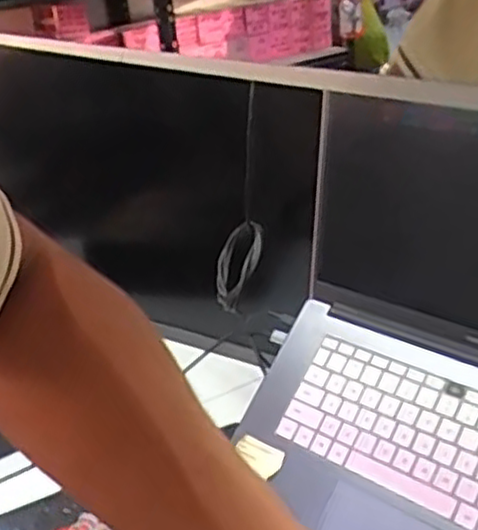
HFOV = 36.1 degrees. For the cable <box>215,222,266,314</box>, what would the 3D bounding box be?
[{"bbox_3d":[-0.004,-0.002,0.800,0.014,0.100,0.081,20,9,-28],"label":"cable"}]

